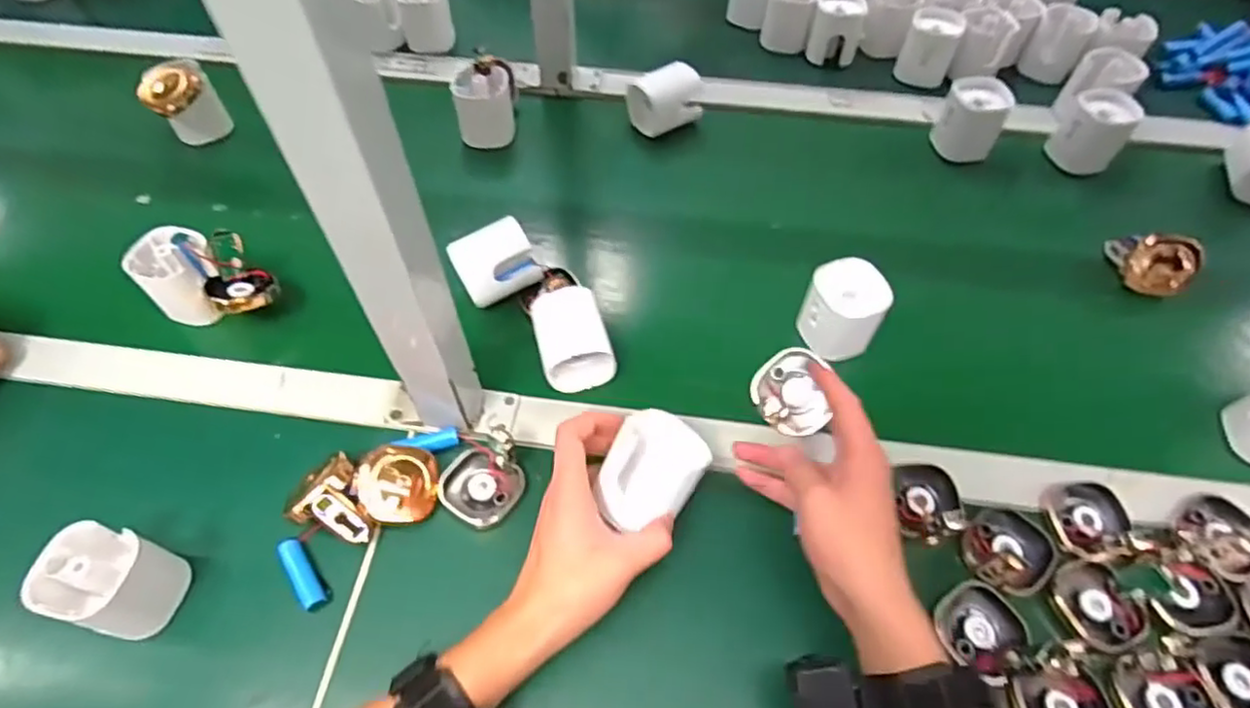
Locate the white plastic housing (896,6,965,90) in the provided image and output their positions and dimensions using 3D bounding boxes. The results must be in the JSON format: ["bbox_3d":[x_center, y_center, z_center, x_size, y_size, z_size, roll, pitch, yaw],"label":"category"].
[{"bbox_3d":[0.347,-0.350,0.755,0.064,0.065,0.045,20,57,10],"label":"white plastic housing"}]

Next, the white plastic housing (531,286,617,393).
[{"bbox_3d":[-0.043,-0.009,0.529,0.053,0.049,0.074,-13,58,-12],"label":"white plastic housing"}]

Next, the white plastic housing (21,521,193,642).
[{"bbox_3d":[-0.322,0.145,0.414,0.055,0.070,0.053,12,56,5],"label":"white plastic housing"}]

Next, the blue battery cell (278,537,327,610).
[{"bbox_3d":[-0.216,0.148,0.441,0.014,0.014,0.054,-30,63,-22],"label":"blue battery cell"}]

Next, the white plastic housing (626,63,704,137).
[{"bbox_3d":[0.043,-0.270,0.687,0.078,0.058,0.048,-20,59,-16],"label":"white plastic housing"}]

